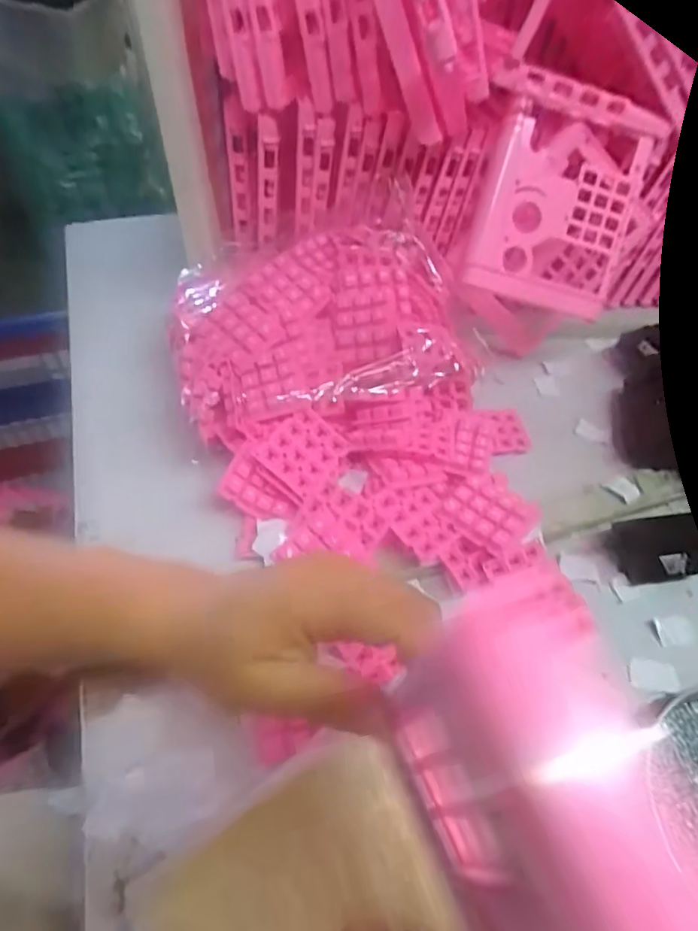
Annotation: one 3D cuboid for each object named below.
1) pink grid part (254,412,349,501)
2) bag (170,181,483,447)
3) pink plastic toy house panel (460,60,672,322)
[{"bbox_3d":[-0.033,-0.011,0.399,0.052,0.008,0.058,43,60,-1],"label":"pink grid part"},{"bbox_3d":[-0.019,-0.127,0.454,0.256,0.063,0.190,-13,52,-14],"label":"bag"},{"bbox_3d":[0.175,-0.225,0.461,0.156,0.168,0.047,12,15,-10],"label":"pink plastic toy house panel"}]

